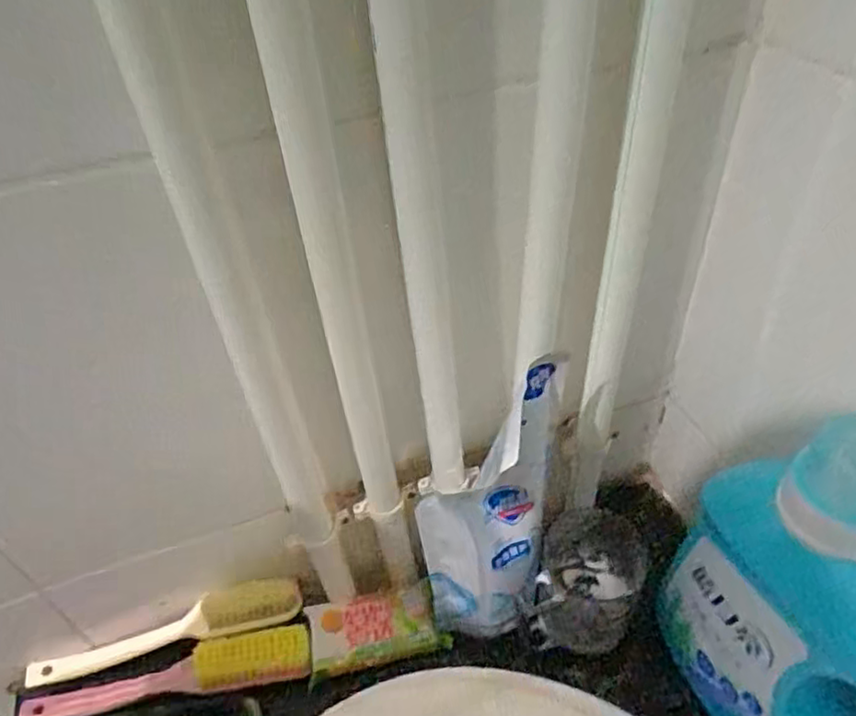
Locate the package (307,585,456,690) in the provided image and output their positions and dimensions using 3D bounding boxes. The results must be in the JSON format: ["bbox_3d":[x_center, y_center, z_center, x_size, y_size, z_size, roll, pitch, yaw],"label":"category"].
[{"bbox_3d":[-0.044,0.218,0.539,0.109,0.018,0.055,-12,44,-7],"label":"package"}]

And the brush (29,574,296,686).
[{"bbox_3d":[-0.218,0.225,0.546,0.222,0.025,0.036,-13,44,-7],"label":"brush"}]

